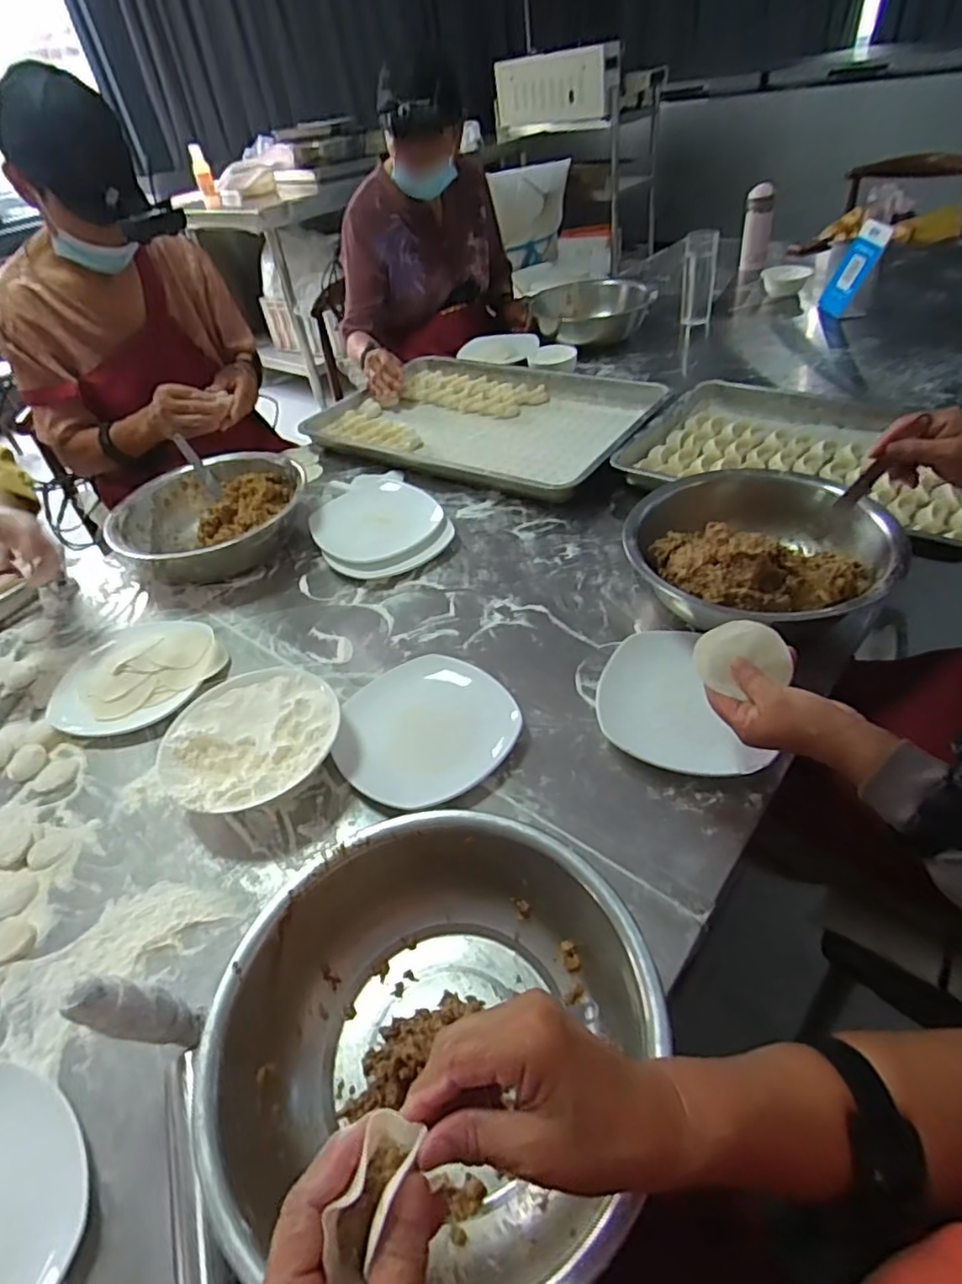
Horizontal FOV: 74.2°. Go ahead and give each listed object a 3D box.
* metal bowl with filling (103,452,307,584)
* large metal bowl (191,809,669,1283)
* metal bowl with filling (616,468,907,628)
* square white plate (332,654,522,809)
[{"bbox_3d":[-0.409,-0.187,0.975,0.271,0.075,0.233,-4,44,4],"label":"metal bowl with filling"},{"bbox_3d":[-0.029,0.256,0.432,0.267,0.094,0.257,-4,46,4],"label":"large metal bowl"},{"bbox_3d":[0.312,-0.104,0.729,0.268,0.095,0.246,-4,46,4],"label":"metal bowl with filling"},{"bbox_3d":[-0.061,0.088,0.660,0.177,0.017,0.173,33,58,32],"label":"square white plate"}]

